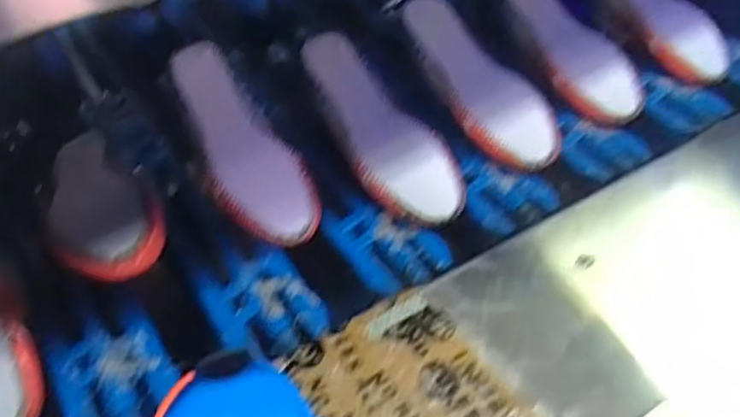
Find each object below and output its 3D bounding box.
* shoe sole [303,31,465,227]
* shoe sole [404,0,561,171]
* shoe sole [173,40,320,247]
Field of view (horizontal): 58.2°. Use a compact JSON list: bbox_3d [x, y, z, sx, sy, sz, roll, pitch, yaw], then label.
[{"bbox_3d":[0.004,-0.088,0.708,0.090,0.024,0.253,-28,72,-23],"label":"shoe sole"},{"bbox_3d":[0.117,-0.144,0.759,0.090,0.028,0.247,-27,72,-23],"label":"shoe sole"},{"bbox_3d":[-0.136,-0.071,0.682,0.086,0.023,0.244,-26,75,-22],"label":"shoe sole"}]

